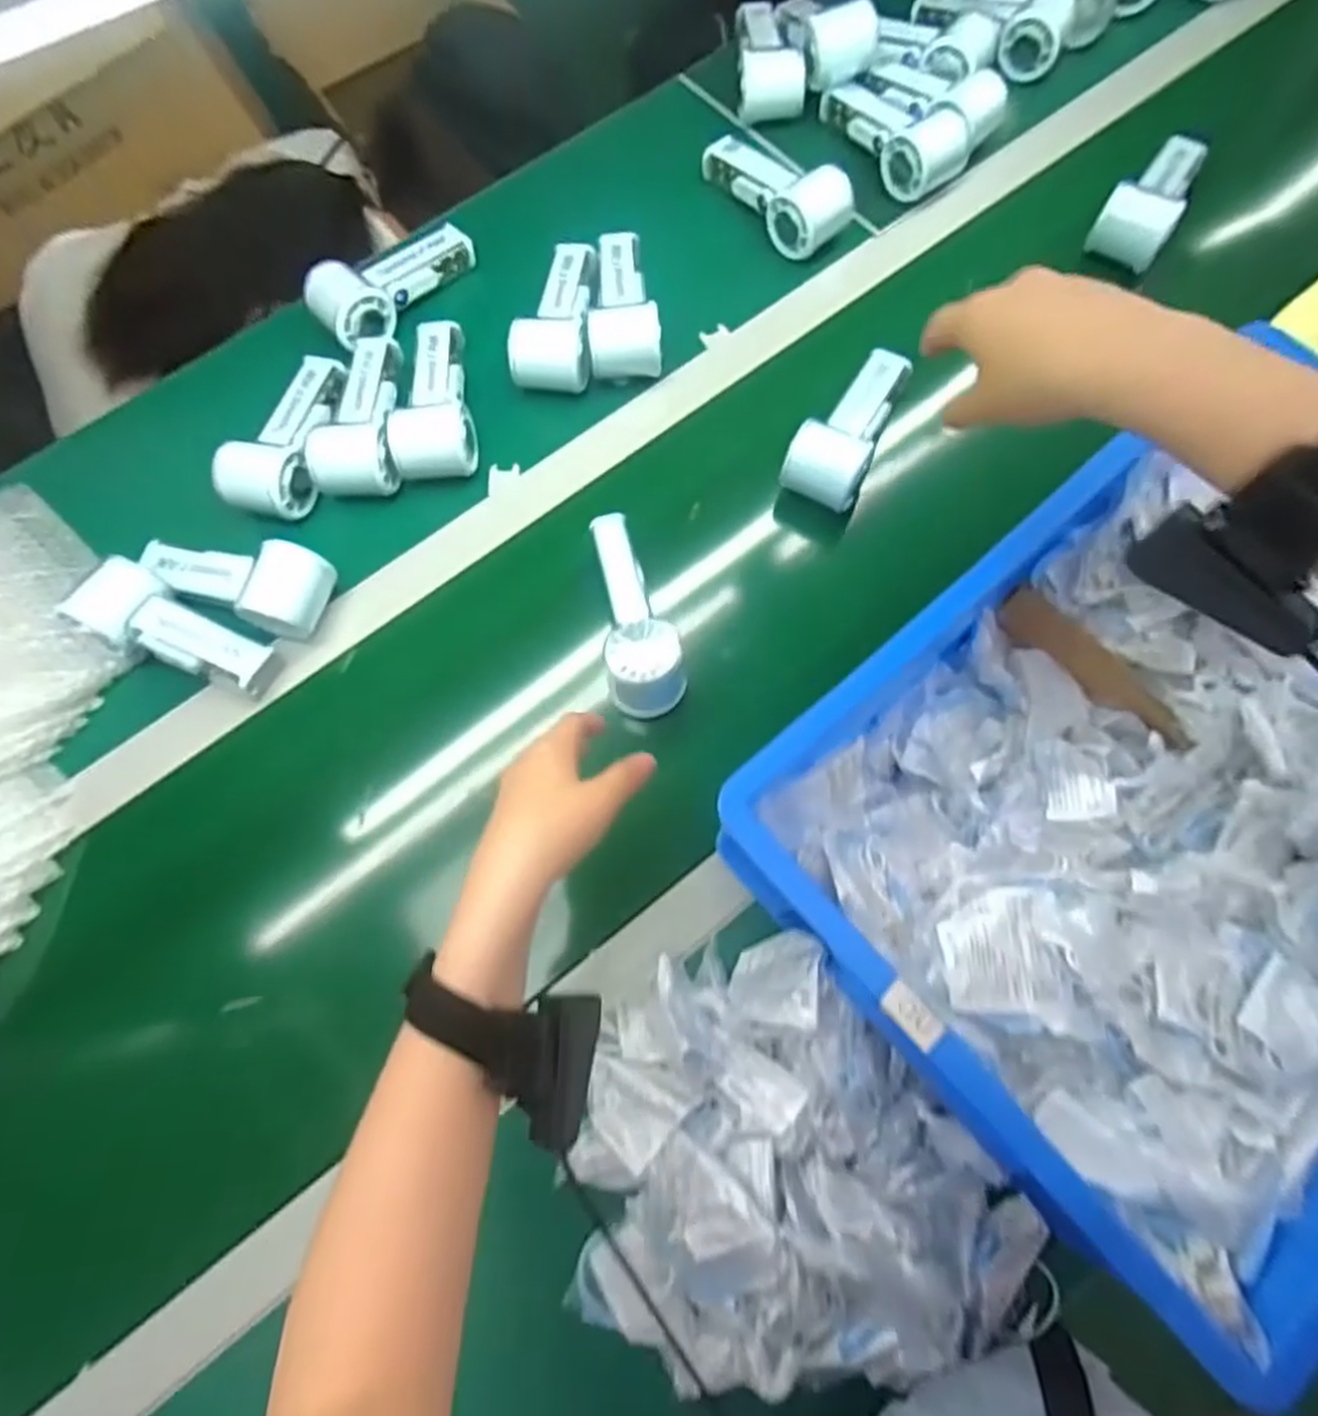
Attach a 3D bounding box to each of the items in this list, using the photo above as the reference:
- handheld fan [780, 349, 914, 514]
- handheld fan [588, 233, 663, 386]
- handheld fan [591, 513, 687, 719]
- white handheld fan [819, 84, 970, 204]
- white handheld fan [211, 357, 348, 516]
[{"bbox_3d":[0.155,-0.236,0.627,0.061,0.040,0.157,24,75,8],"label":"handheld fan"},{"bbox_3d":[-0.030,-0.361,0.688,0.060,0.055,0.154,-2,73,1],"label":"handheld fan"},{"bbox_3d":[-0.015,-0.074,0.590,0.053,0.063,0.155,-8,73,-1],"label":"handheld fan"},{"bbox_3d":[0.226,-0.551,0.736,0.069,0.050,0.164,-31,75,-8],"label":"white handheld fan"},{"bbox_3d":[-0.307,-0.232,0.644,0.062,0.046,0.161,15,74,6],"label":"white handheld fan"}]

